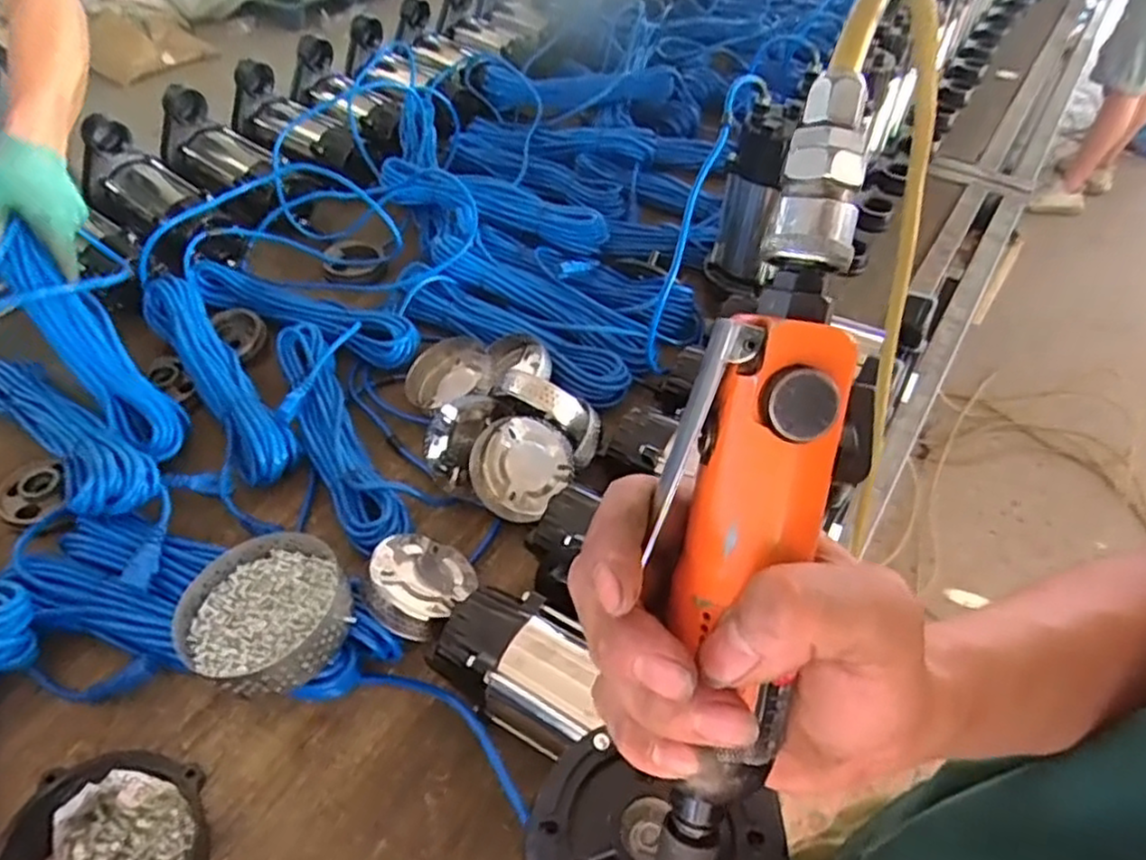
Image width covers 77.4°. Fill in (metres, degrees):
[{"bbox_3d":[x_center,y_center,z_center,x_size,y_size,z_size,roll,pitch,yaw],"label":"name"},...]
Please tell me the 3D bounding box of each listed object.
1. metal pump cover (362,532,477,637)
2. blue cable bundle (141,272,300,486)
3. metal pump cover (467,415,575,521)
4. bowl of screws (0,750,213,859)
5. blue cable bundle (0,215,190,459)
[{"bbox_3d":[-0.139,0.142,0.651,0.101,0.046,0.106,-5,40,-47],"label":"metal pump cover"},{"bbox_3d":[-0.417,-0.074,0.830,0.072,0.040,0.343,-30,55,-25],"label":"blue cable bundle"},{"bbox_3d":[-0.054,0.039,0.739,0.105,0.102,0.030,19,17,17],"label":"metal pump cover"},{"bbox_3d":[-0.327,0.305,0.505,0.126,0.084,0.122,1,47,-1],"label":"bowl of screws"},{"bbox_3d":[-0.536,-0.101,0.787,0.060,0.032,0.305,-39,92,-31],"label":"blue cable bundle"}]

